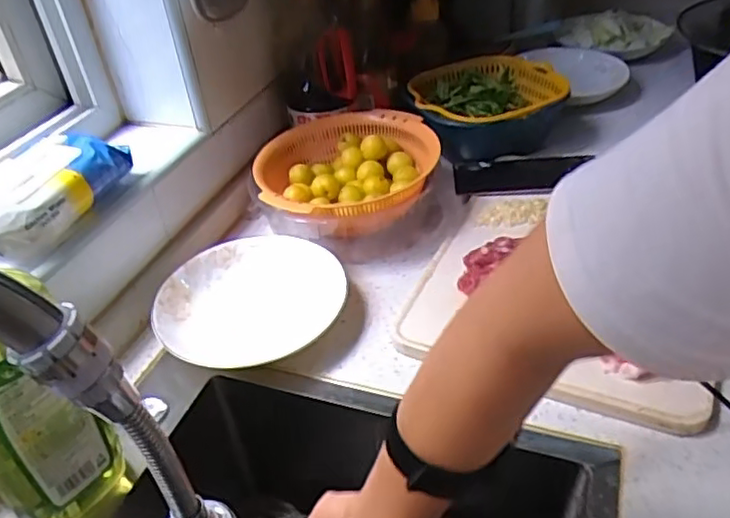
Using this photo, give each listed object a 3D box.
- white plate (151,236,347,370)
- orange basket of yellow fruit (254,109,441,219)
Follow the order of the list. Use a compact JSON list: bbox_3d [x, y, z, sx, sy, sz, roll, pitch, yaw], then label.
[{"bbox_3d":[-0.123,0.040,0.698,0.193,0.035,0.193,-4,37,3],"label":"white plate"},{"bbox_3d":[-0.019,-0.100,0.803,0.219,0.081,0.231,-6,35,-1],"label":"orange basket of yellow fruit"}]

